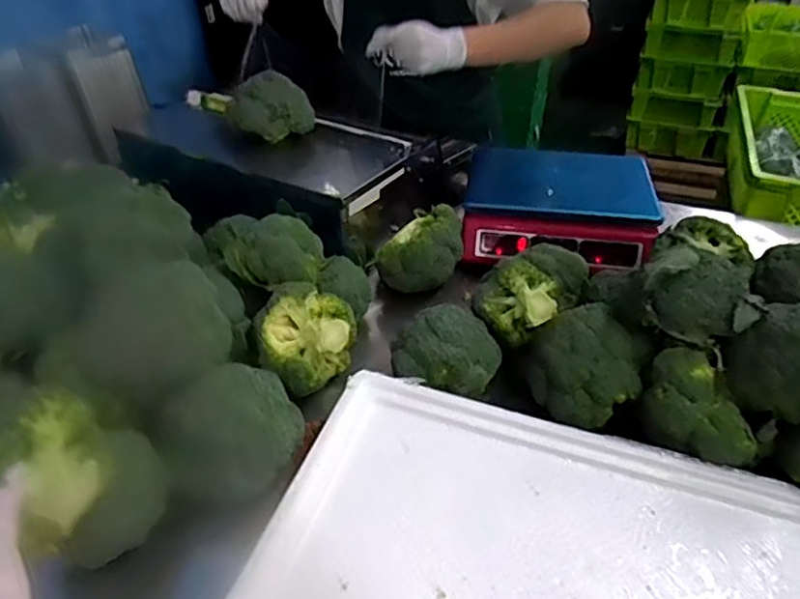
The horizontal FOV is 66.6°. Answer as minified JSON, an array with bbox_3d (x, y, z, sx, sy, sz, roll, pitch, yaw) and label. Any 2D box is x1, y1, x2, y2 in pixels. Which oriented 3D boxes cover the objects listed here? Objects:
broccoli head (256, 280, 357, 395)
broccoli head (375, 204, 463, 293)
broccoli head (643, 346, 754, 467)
[{"bbox_3d":[-0.109,0.046,0.731,0.113,0.094,0.108,-3,37,-6],"label":"broccoli head"},{"bbox_3d":[0.034,-0.079,0.905,0.111,0.081,0.120,9,37,10],"label":"broccoli head"},{"bbox_3d":[0.304,0.111,0.618,0.072,0.075,0.111,-15,40,-21],"label":"broccoli head"}]

